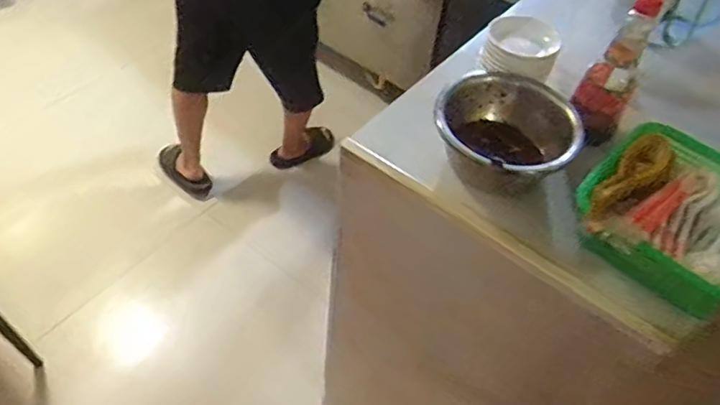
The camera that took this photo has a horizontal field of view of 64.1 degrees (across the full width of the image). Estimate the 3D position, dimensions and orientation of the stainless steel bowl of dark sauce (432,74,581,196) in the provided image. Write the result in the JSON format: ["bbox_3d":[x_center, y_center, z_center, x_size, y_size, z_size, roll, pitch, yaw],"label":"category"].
[{"bbox_3d":[0.178,-0.078,0.723,0.168,0.097,0.159,3,50,-4],"label":"stainless steel bowl of dark sauce"}]

